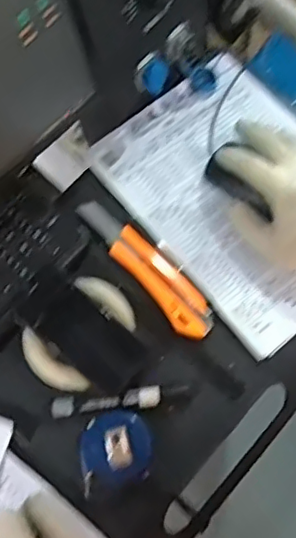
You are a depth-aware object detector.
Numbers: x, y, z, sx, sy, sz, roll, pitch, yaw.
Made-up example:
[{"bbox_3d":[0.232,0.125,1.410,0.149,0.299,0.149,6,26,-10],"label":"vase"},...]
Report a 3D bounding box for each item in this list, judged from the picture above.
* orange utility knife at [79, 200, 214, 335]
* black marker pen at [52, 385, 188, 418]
[{"bbox_3d":[-0.001,-0.005,0.605,0.041,0.010,0.184,-38,72,-11],"label":"orange utility knife"},{"bbox_3d":[-0.027,0.127,0.564,0.129,0.025,0.020,-9,69,-1],"label":"black marker pen"}]

